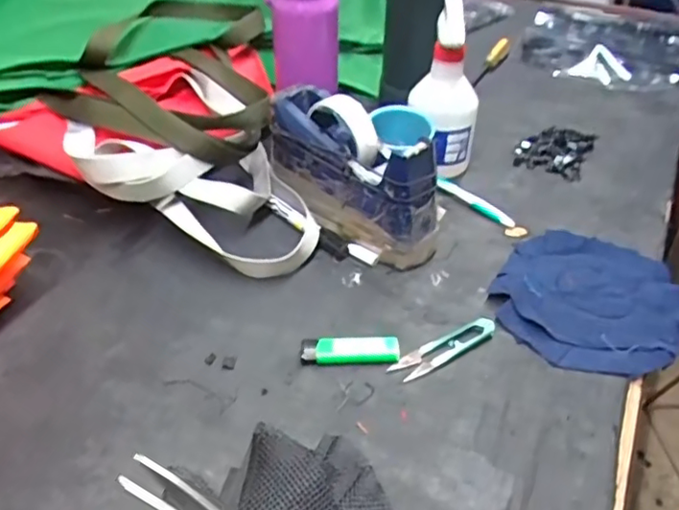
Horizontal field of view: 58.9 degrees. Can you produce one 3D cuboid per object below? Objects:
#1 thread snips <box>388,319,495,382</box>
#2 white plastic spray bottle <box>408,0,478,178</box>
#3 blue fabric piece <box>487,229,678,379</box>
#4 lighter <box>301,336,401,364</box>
[{"bbox_3d":[0.089,0.078,0.508,0.100,0.009,0.024,-19,44,-23],"label":"thread snips"},{"bbox_3d":[0.121,-0.184,0.677,0.060,0.203,0.073,-12,30,-23],"label":"white plastic spray bottle"},{"bbox_3d":[0.234,0.038,0.556,0.161,0.016,0.181,26,46,26],"label":"blue fabric piece"},{"bbox_3d":[0.009,0.078,0.502,0.081,0.014,0.025,-1,40,-3],"label":"lighter"}]

